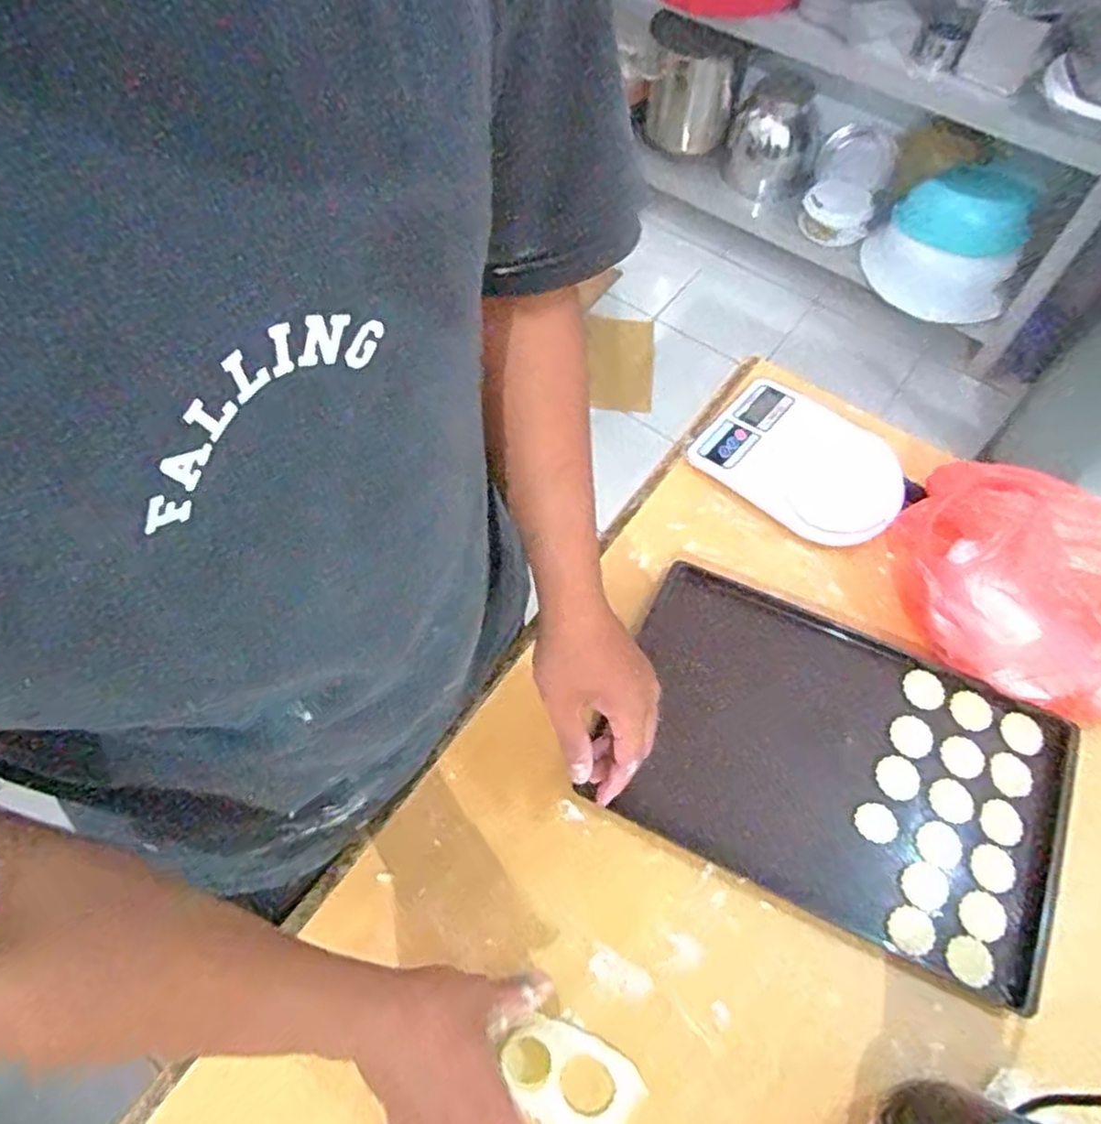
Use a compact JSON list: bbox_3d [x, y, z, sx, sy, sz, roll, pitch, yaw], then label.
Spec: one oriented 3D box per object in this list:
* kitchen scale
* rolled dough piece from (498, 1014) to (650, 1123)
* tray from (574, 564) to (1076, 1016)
[{"bbox_3d":[0.256,-0.102,0.746,0.198,0.040,0.130,35,68,17],"label":"kitchen scale"},{"bbox_3d":[0.013,0.368,0.516,0.100,0.015,0.058,23,64,12],"label":"rolled dough piece"},{"bbox_3d":[0.241,0.169,0.624,0.370,0.018,0.240,23,64,13],"label":"tray"}]

